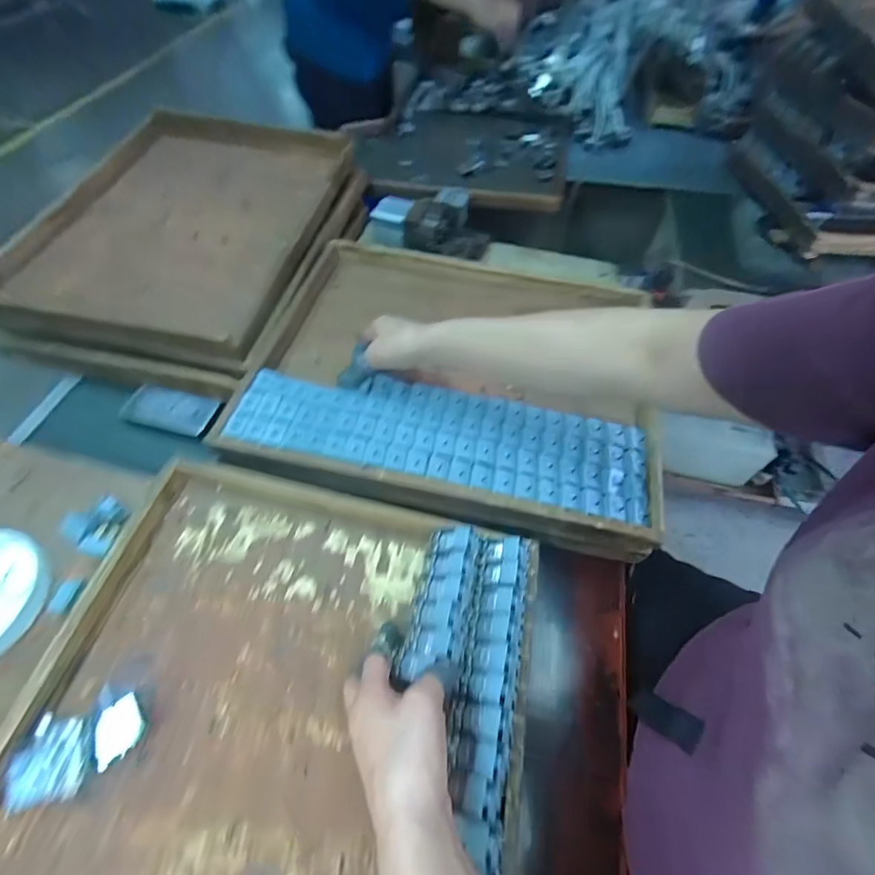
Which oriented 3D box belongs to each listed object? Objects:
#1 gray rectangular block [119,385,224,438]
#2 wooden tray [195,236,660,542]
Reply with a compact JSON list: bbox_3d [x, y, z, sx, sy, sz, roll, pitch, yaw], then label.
[{"bbox_3d":[-0.353,-0.037,0.585,0.115,0.018,0.060,9,57,5],"label":"gray rectangular block"},{"bbox_3d":[0.019,-0.096,0.591,0.507,0.051,0.404,10,57,6],"label":"wooden tray"}]

